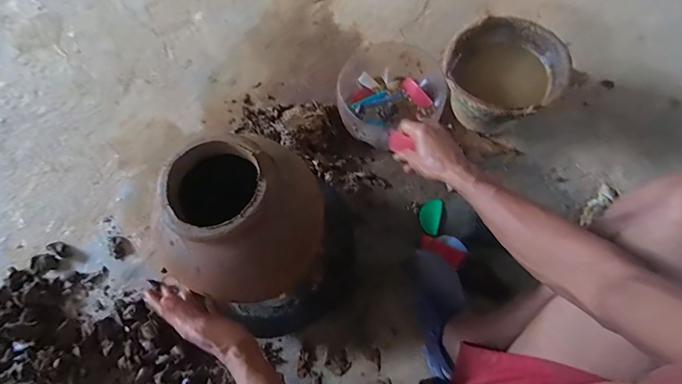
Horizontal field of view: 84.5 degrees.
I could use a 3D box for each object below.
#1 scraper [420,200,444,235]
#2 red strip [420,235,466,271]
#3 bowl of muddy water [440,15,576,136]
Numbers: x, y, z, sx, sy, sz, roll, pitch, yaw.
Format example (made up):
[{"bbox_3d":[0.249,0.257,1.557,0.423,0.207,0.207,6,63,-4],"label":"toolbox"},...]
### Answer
[{"bbox_3d":[0.203,0.055,0.852,0.046,0.015,0.080,15,71,5],"label":"scraper"},{"bbox_3d":[0.218,0.125,0.806,0.098,0.009,0.051,34,50,6],"label":"red strip"},{"bbox_3d":[0.352,-0.252,0.871,0.235,0.170,0.252,-1,69,2],"label":"bowl of muddy water"}]

